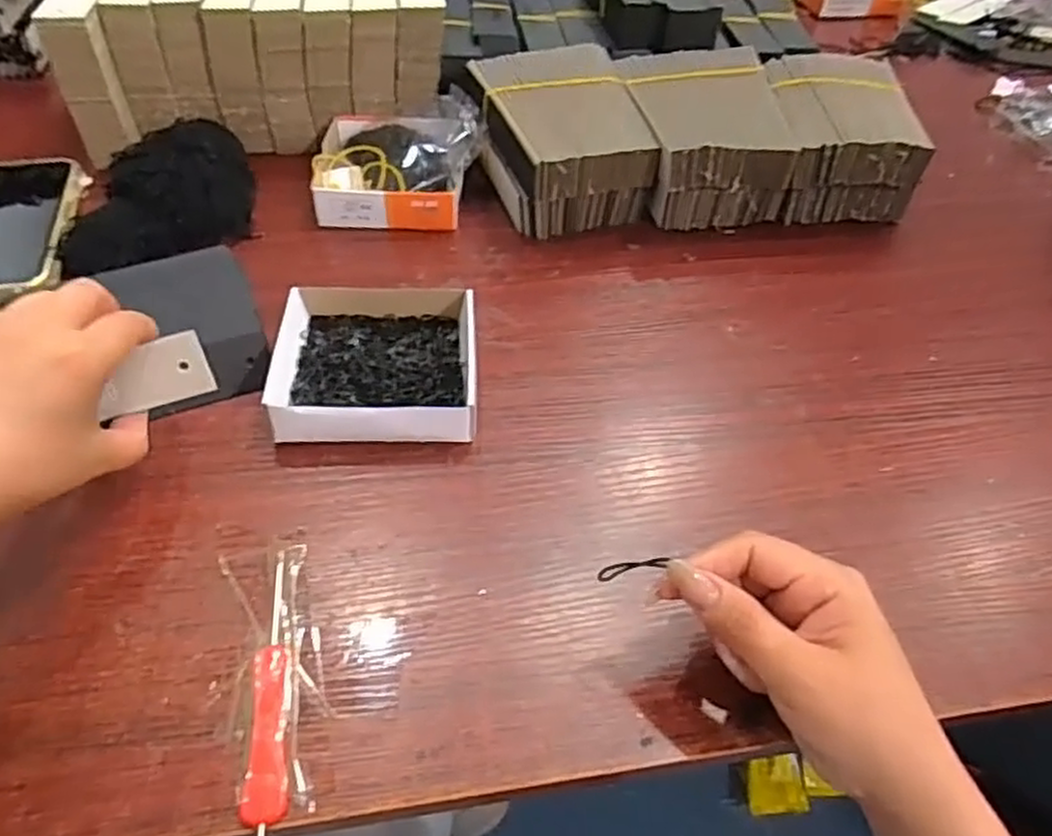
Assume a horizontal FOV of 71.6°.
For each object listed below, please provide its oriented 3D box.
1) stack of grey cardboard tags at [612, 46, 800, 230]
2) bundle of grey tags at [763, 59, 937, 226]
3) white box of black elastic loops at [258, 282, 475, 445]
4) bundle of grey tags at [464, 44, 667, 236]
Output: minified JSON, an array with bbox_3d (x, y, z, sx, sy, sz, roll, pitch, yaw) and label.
[{"bbox_3d":[0.128,-0.206,0.543,0.102,0.083,0.126,-6,49,-9],"label":"stack of grey cardboard tags"},{"bbox_3d":[0.225,-0.209,0.551,0.111,0.080,0.127,-1,48,-4],"label":"bundle of grey tags"},{"bbox_3d":[-0.082,-0.035,0.408,0.104,0.029,0.116,-1,48,-5],"label":"white box of black elastic loops"},{"bbox_3d":[0.023,-0.201,0.535,0.105,0.078,0.134,-11,50,-13],"label":"bundle of grey tags"}]

